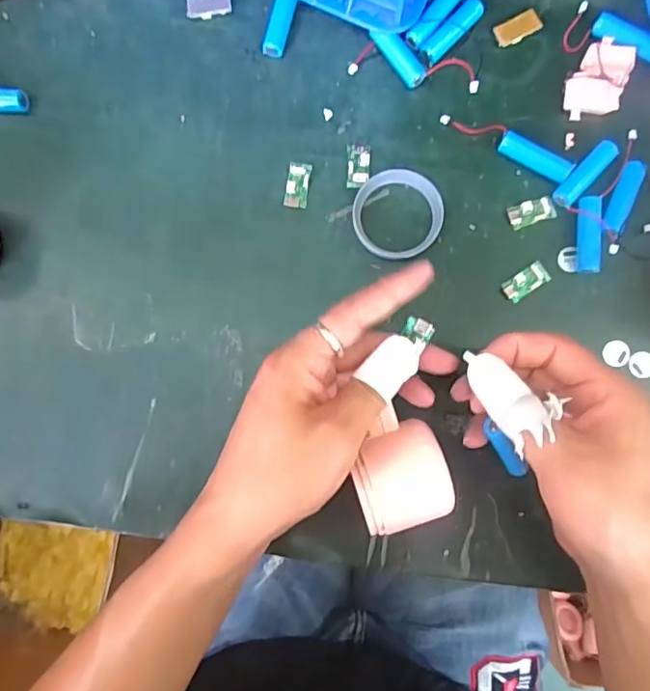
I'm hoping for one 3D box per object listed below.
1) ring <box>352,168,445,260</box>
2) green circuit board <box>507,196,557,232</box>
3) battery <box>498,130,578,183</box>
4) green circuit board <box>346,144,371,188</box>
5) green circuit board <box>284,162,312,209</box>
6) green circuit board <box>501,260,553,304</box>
[{"bbox_3d":[0.048,-0.087,0.361,0.058,0.010,0.057,0,85,2],"label":"ring"},{"bbox_3d":[0.136,-0.088,0.361,0.030,0.004,0.016,-18,85,0],"label":"green circuit board"},{"bbox_3d":[0.139,-0.125,0.364,0.049,0.010,0.015,31,87,4],"label":"battery"},{"bbox_3d":[0.023,-0.121,0.368,0.015,0.004,0.029,3,85,2],"label":"green circuit board"},{"bbox_3d":[-0.018,-0.108,0.368,0.015,0.004,0.031,8,85,3],"label":"green circuit board"},{"bbox_3d":[0.132,-0.042,0.358,0.031,0.004,0.015,-33,85,-1],"label":"green circuit board"}]

